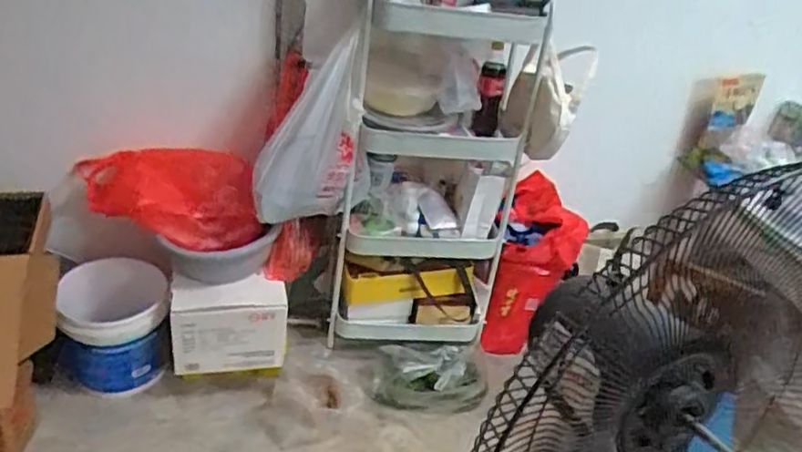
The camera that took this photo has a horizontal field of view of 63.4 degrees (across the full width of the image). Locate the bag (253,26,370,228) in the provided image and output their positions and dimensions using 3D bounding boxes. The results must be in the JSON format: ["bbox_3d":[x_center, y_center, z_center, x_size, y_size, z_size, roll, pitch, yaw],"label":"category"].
[{"bbox_3d":[-0.193,-0.202,1.486,0.267,0.394,0.202,3,32,-9],"label":"bag"}]

